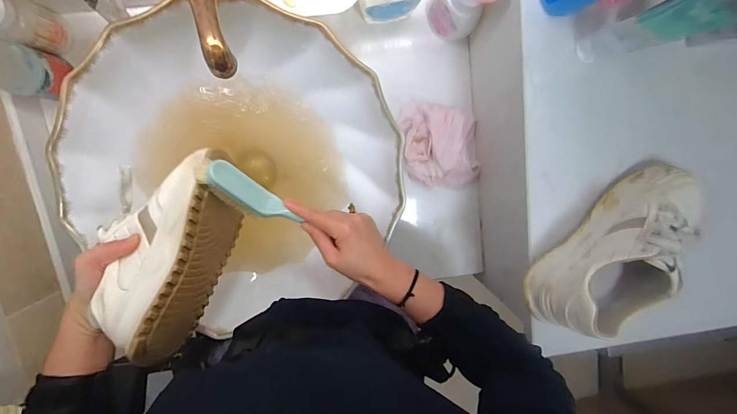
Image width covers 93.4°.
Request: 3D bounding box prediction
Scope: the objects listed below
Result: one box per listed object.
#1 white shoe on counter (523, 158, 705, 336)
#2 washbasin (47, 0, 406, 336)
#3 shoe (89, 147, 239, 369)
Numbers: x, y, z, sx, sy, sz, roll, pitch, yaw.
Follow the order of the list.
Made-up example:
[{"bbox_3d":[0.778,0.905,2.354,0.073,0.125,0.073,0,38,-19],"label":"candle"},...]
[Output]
[{"bbox_3d":[0.307,0.061,0.416,0.090,0.120,0.231,43,93,-9],"label":"white shoe on counter"},{"bbox_3d":[-0.177,-0.061,0.517,0.425,0.123,0.404,-1,99,-4],"label":"washbasin"},{"bbox_3d":[-0.235,0.052,0.423,0.119,0.102,0.231,15,77,19],"label":"shoe"}]

